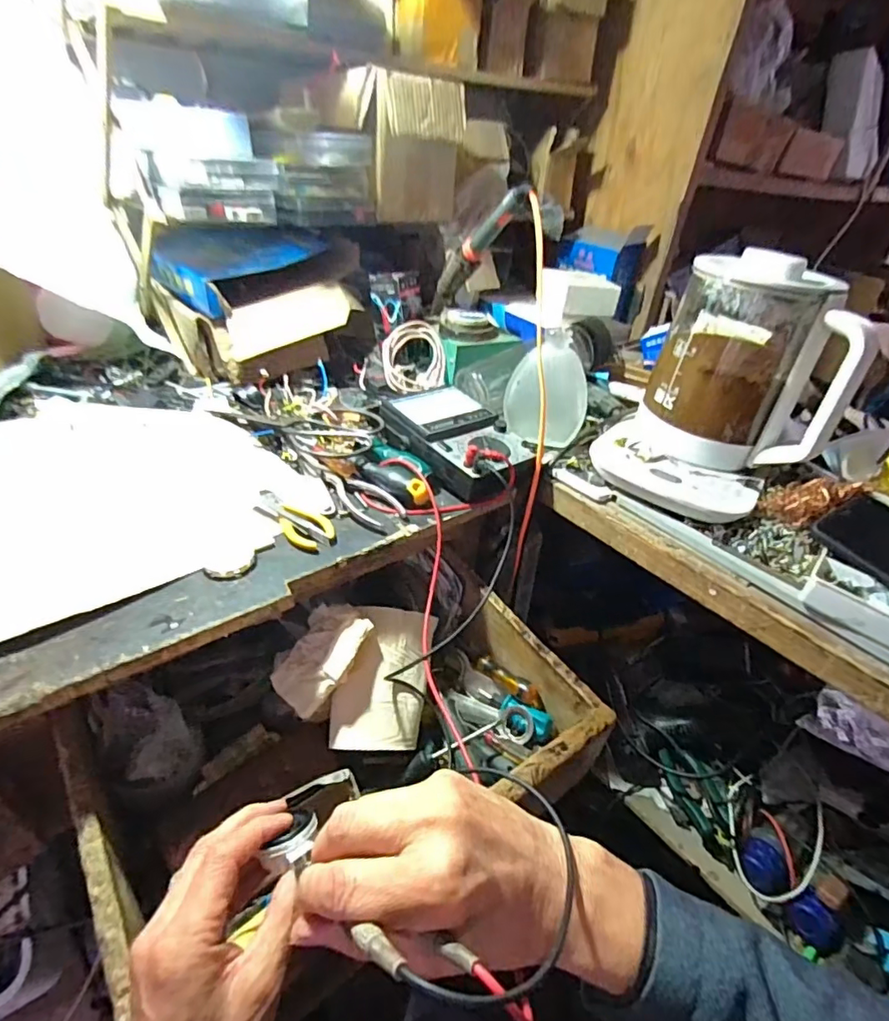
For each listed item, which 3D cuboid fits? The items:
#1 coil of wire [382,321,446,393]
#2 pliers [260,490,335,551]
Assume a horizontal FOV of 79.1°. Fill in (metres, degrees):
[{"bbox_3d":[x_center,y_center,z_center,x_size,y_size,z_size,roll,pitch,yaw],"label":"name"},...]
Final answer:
[{"bbox_3d":[-0.043,-0.209,0.736,0.083,0.093,0.029,-3,6,-19],"label":"coil of wire"},{"bbox_3d":[-0.147,0.006,0.517,0.095,0.014,0.036,33,43,31],"label":"pliers"}]

